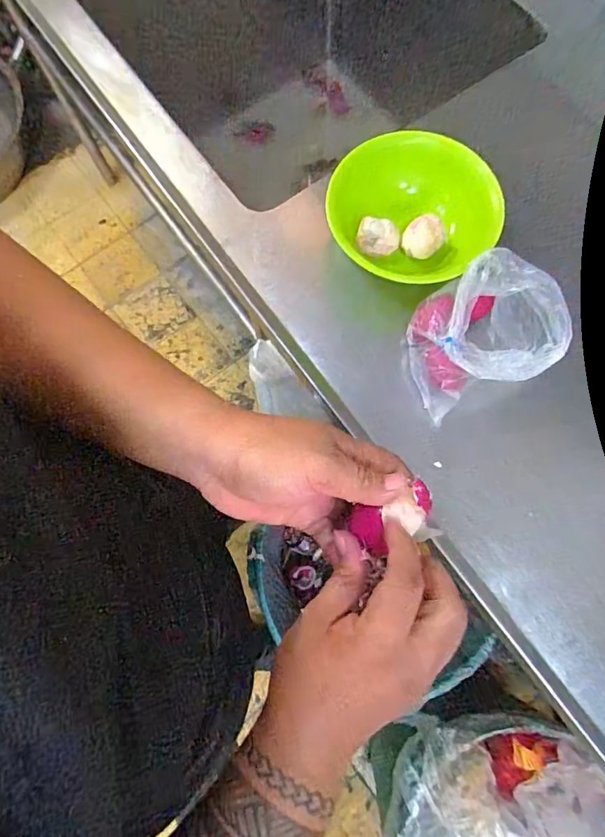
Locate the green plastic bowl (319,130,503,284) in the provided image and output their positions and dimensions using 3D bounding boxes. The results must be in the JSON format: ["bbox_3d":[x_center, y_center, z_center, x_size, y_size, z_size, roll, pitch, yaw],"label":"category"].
[{"bbox_3d":[0.119,-0.237,0.540,0.164,0.085,0.179,0,74,1],"label":"green plastic bowl"}]

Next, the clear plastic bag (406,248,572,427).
[{"bbox_3d":[0.185,-0.085,0.495,0.158,0.078,0.122,-29,76,-7],"label":"clear plastic bag"}]

